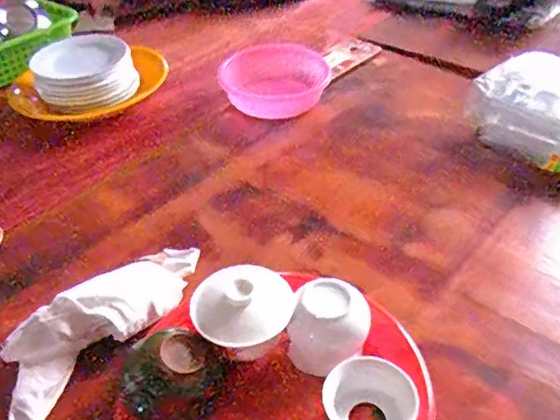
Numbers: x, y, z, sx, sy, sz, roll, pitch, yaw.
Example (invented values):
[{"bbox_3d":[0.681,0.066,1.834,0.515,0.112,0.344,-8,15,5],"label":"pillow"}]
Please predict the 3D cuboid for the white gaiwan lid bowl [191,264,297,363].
[{"bbox_3d":[-0.033,0.078,0.485,0.082,0.035,0.084,-3,40,2],"label":"white gaiwan lid bowl"}]

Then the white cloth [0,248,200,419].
[{"bbox_3d":[-0.169,0.100,0.539,0.073,0.052,0.230,28,50,32],"label":"white cloth"}]

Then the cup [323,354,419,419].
[{"bbox_3d":[0.071,0.161,0.452,0.071,0.037,0.074,-3,40,2],"label":"cup"}]

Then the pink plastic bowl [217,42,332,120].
[{"bbox_3d":[-0.007,-0.209,0.898,0.174,0.058,0.138,-5,40,-1],"label":"pink plastic bowl"}]

